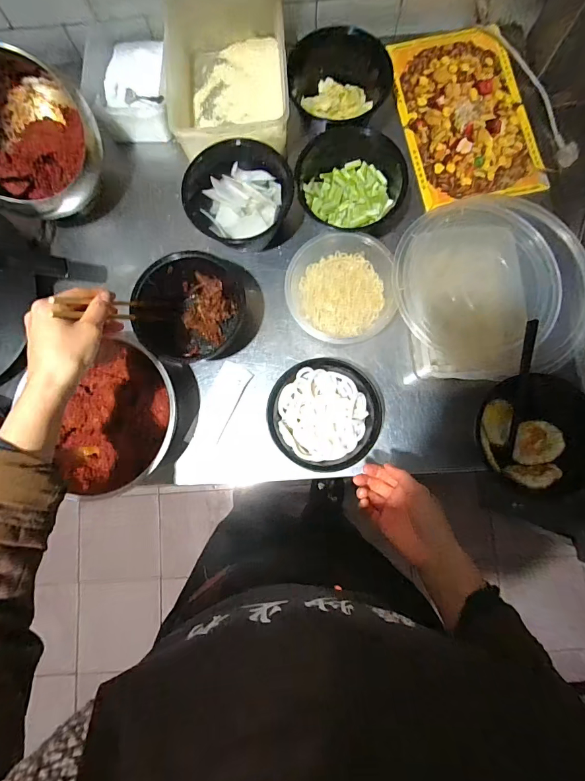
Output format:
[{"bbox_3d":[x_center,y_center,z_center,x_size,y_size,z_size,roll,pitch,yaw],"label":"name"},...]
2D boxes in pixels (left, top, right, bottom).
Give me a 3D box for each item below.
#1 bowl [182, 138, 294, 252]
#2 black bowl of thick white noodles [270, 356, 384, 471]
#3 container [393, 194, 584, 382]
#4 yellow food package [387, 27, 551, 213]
[{"bbox_3d":[-0.082,-0.310,0.611,0.166,0.077,0.151,10,82,3],"label":"bowl"},{"bbox_3d":[0.049,0.038,0.587,0.168,0.050,0.162,0,82,2],"label":"black bowl of thick white noodles"},{"bbox_3d":[0.294,-0.154,0.578,0.282,0.095,0.276,-13,81,0],"label":"container"},{"bbox_3d":[0.305,-0.486,0.668,0.215,0.015,0.331,-13,81,0],"label":"yellow food package"}]

